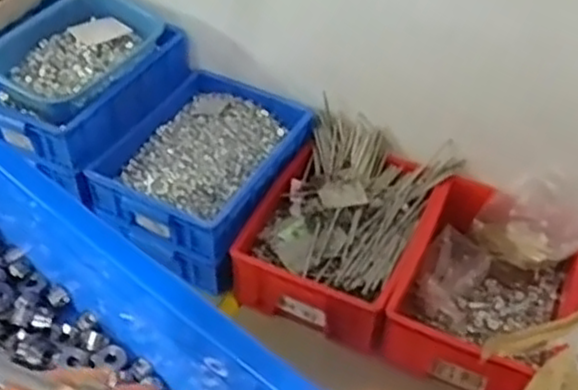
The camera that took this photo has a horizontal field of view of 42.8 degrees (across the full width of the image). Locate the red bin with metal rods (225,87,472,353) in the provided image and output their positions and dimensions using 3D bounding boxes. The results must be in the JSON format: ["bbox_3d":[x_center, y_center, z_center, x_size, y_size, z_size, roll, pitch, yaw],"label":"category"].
[{"bbox_3d":[0.120,0.048,1.526,0.332,0.158,0.493,20,47,18],"label":"red bin with metal rods"}]

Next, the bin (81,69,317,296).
[{"bbox_3d":[-0.183,-0.064,1.604,0.358,0.165,0.469,17,46,15],"label":"bin"}]

